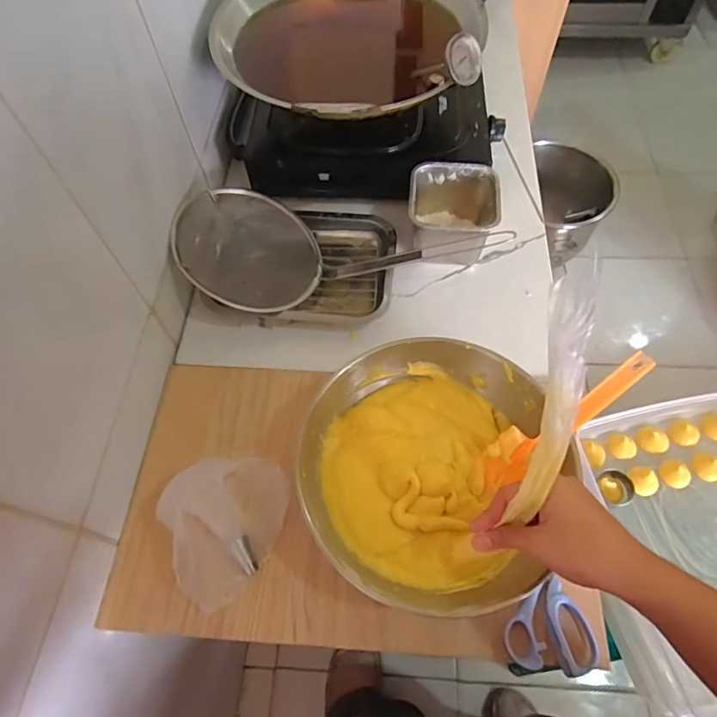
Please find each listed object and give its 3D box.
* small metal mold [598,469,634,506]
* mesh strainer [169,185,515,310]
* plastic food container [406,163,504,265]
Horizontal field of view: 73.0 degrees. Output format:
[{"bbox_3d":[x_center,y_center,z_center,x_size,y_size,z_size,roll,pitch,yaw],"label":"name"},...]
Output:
[{"bbox_3d":[0.367,0.184,0.690,0.042,0.019,0.048,-23,63,-10],"label":"small metal mold"},{"bbox_3d":[-0.035,-0.177,0.672,0.408,0.091,0.186,-14,62,-5],"label":"mesh strainer"},{"bbox_3d":[0.127,-0.199,0.677,0.115,0.085,0.111,4,62,5],"label":"plastic food container"}]

